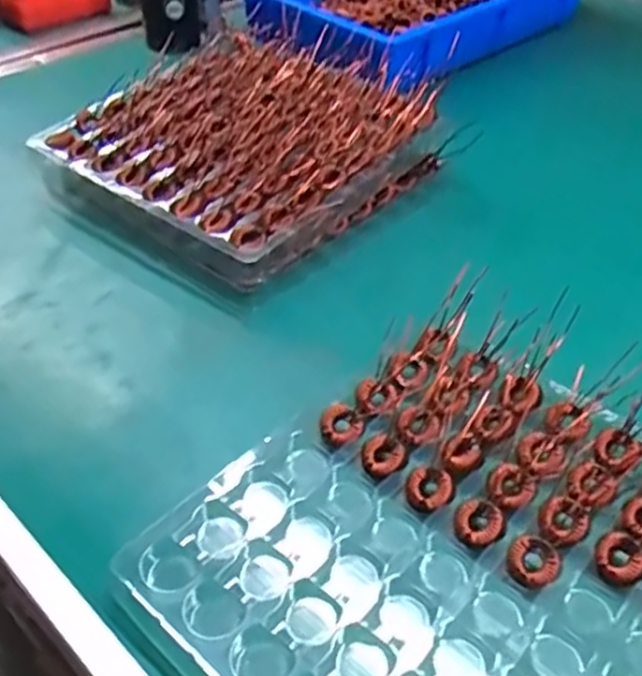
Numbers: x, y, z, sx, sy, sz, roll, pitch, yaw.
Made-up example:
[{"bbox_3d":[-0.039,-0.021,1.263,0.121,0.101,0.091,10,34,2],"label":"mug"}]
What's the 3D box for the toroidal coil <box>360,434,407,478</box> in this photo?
[{"bbox_3d":[0.038,0.071,0.428,0.027,0.006,0.028,1,43,-1],"label":"toroidal coil"}]

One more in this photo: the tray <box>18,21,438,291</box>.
[{"bbox_3d":[-0.073,-0.185,0.666,0.274,0.080,0.268,30,50,28],"label":"tray"}]

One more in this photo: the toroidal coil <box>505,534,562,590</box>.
[{"bbox_3d":[0.113,0.118,0.376,0.025,0.010,0.027,1,43,-1],"label":"toroidal coil"}]

